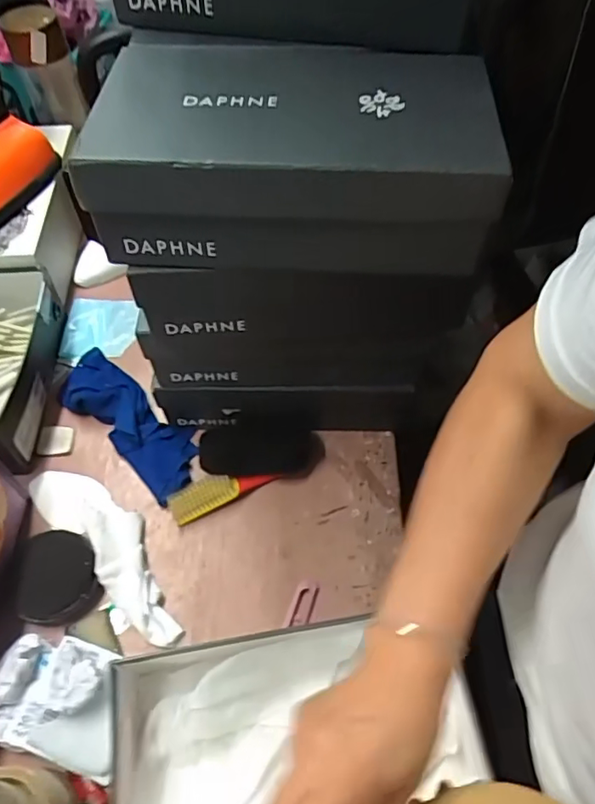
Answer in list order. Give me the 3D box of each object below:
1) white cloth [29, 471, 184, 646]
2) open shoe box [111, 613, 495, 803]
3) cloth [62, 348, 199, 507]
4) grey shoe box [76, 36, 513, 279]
[{"bbox_3d":[-0.206,0.151,0.620,0.251,0.021,0.071,39,65,22],"label":"white cloth"},{"bbox_3d":[0.002,0.289,0.501,0.316,0.074,0.167,-6,57,-4],"label":"open shoe box"},{"bbox_3d":[-0.217,0.013,0.708,0.242,0.032,0.085,38,64,22],"label":"cloth"},{"bbox_3d":[0.000,-0.204,0.462,0.292,0.096,0.175,5,57,3],"label":"grey shoe box"}]

